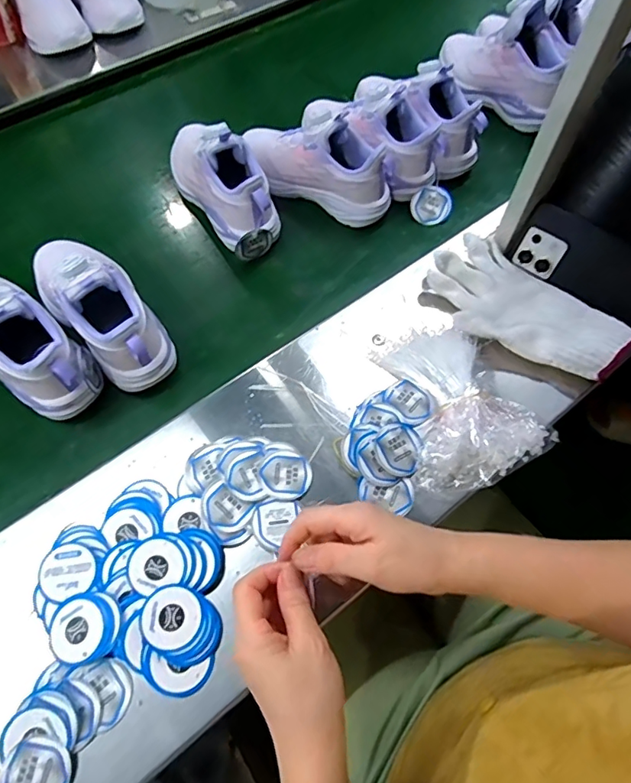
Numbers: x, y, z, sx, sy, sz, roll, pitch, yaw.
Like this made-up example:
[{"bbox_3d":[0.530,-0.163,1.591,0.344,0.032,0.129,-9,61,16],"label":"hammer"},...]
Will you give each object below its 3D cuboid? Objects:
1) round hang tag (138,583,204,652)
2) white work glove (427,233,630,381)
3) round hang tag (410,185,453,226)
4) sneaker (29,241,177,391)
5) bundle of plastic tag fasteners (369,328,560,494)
[{"bbox_3d":[-0.115,0.178,0.393,0.046,0.005,0.046,-37,71,-20],"label":"round hang tag"},{"bbox_3d":[0.220,-0.088,0.534,0.121,0.024,0.210,-38,64,-20],"label":"white work glove"},{"bbox_3d":[0.154,-0.247,0.659,0.053,0.009,0.049,0,94,2],"label":"round hang tag"},{"bbox_3d":[-0.231,-0.102,0.522,0.075,0.104,0.215,-36,71,-19],"label":"sneaker"},{"bbox_3d":[0.132,0.009,0.487,0.125,0.020,0.168,-24,61,-10],"label":"bundle of plastic tag fasteners"}]

